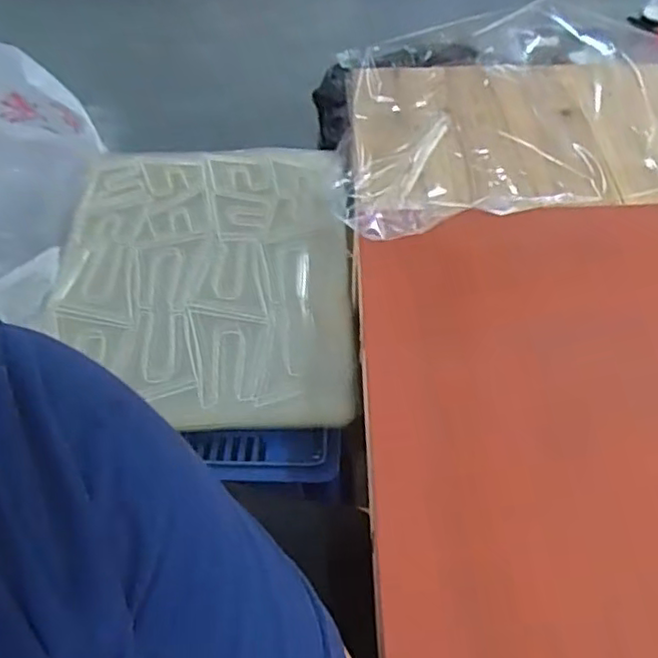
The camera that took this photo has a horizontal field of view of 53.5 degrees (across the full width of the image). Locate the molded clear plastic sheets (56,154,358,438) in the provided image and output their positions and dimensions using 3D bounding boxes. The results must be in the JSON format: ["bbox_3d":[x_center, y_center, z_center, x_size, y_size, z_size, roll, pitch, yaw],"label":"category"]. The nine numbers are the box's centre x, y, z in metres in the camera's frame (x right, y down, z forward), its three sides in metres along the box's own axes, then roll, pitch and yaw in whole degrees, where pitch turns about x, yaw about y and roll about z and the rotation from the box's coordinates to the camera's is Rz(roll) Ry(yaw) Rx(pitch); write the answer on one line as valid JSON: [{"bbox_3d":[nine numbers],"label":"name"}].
[{"bbox_3d":[-0.195,-0.099,1.023,0.439,0.050,0.578,-5,49,0],"label":"molded clear plastic sheets"}]

